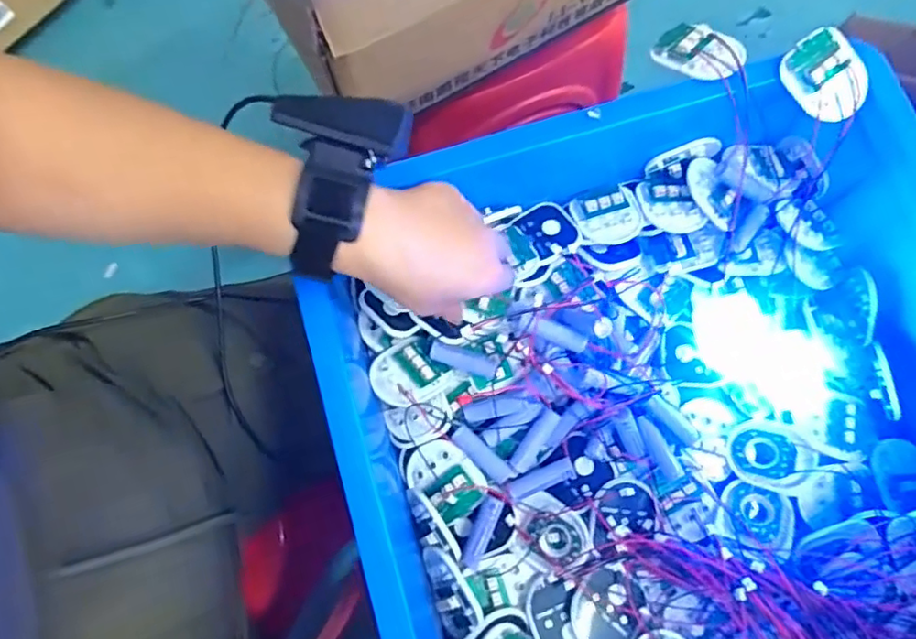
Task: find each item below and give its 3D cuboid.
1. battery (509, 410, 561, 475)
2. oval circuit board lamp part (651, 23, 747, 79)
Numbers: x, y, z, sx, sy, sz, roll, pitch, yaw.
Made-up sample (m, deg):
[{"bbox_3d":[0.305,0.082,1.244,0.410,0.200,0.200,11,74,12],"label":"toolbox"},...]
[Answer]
[{"bbox_3d":[0.056,0.088,0.422,0.013,0.012,0.050,34,80,9],"label":"battery"},{"bbox_3d":[0.165,-0.182,0.398,0.057,0.011,0.036,27,79,7],"label":"oval circuit board lamp part"}]

